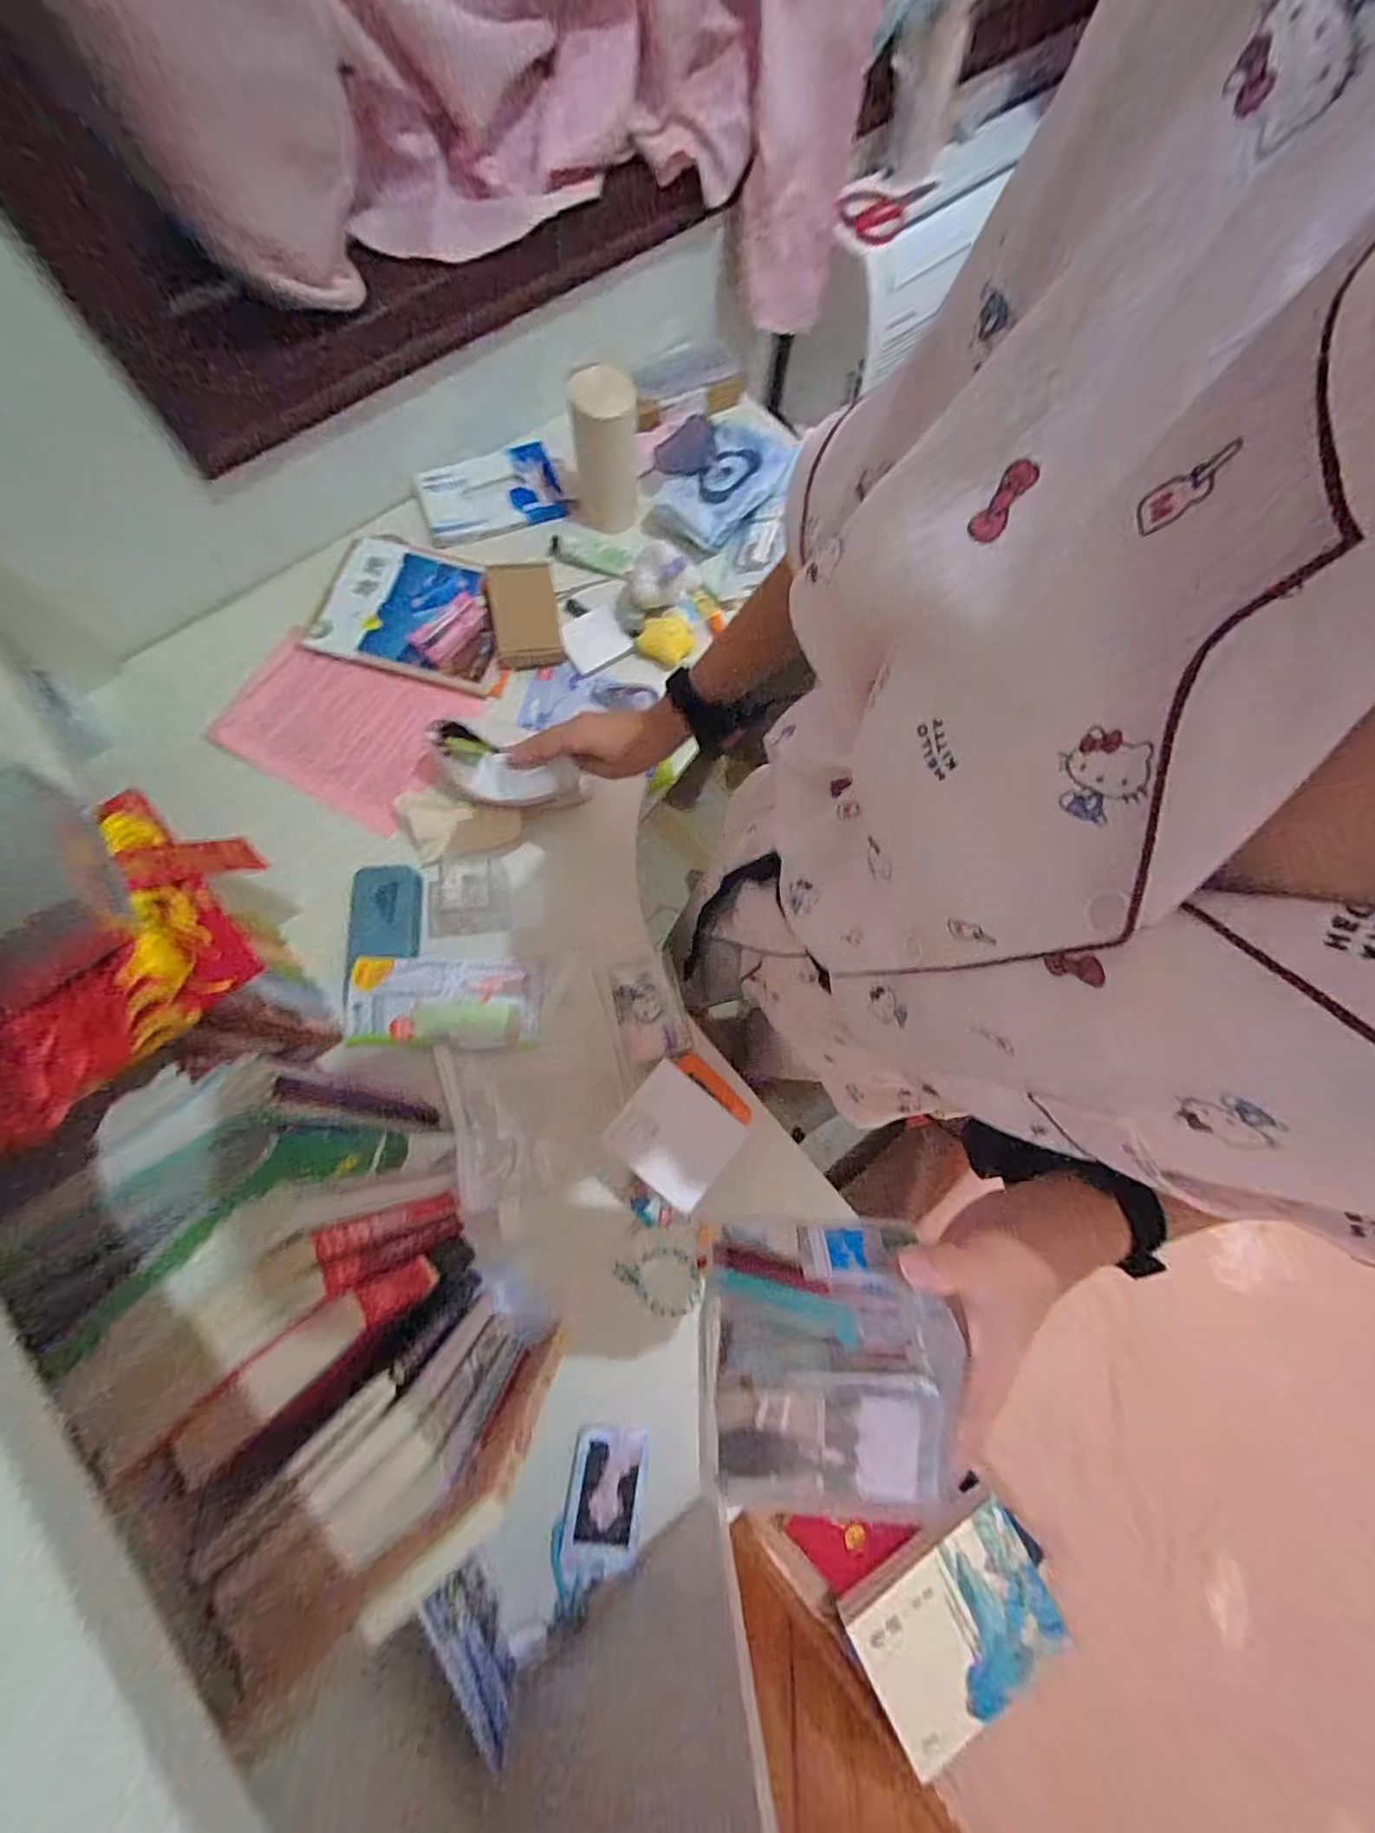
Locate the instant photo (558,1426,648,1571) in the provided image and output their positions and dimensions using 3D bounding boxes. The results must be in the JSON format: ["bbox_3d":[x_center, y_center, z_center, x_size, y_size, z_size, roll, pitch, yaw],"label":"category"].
[{"bbox_3d":[-0.078,0.546,0.557,0.069,0.009,0.108,10,76,-11],"label":"instant photo"}]

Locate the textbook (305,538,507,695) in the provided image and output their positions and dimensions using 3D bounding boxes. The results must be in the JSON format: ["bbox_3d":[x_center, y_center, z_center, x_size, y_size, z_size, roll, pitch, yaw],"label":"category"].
[{"bbox_3d":[-0.353,-0.407,0.775,0.241,0.023,0.189,12,77,2],"label":"textbook"}]

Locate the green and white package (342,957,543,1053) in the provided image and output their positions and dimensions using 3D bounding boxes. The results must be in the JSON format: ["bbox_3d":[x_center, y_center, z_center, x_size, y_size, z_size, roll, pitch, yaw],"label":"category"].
[{"bbox_3d":[-0.266,0.095,0.652,0.194,0.044,0.097,0,77,-1],"label":"green and white package"}]

